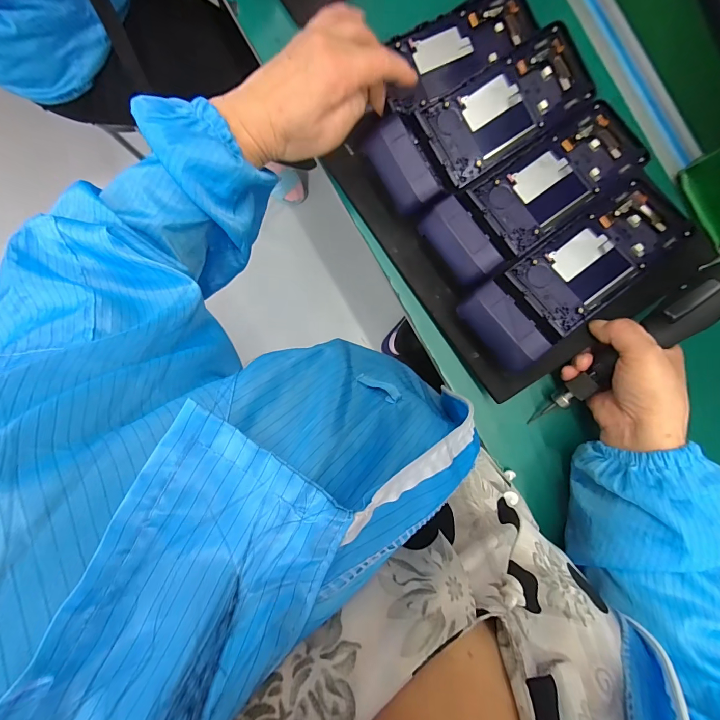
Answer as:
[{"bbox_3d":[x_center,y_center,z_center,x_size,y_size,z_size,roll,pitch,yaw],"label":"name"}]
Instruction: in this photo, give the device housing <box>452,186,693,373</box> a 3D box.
[{"bbox_3d":[0.199,-0.082,0.326,0.225,0.051,0.083,-35,90,-1],"label":"device housing"}]

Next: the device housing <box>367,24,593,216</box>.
[{"bbox_3d":[0.115,-0.228,0.337,0.229,0.046,0.078,-35,90,-1],"label":"device housing"}]

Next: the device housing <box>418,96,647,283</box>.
[{"bbox_3d":[0.167,-0.160,0.339,0.234,0.043,0.082,-35,90,-1],"label":"device housing"}]

